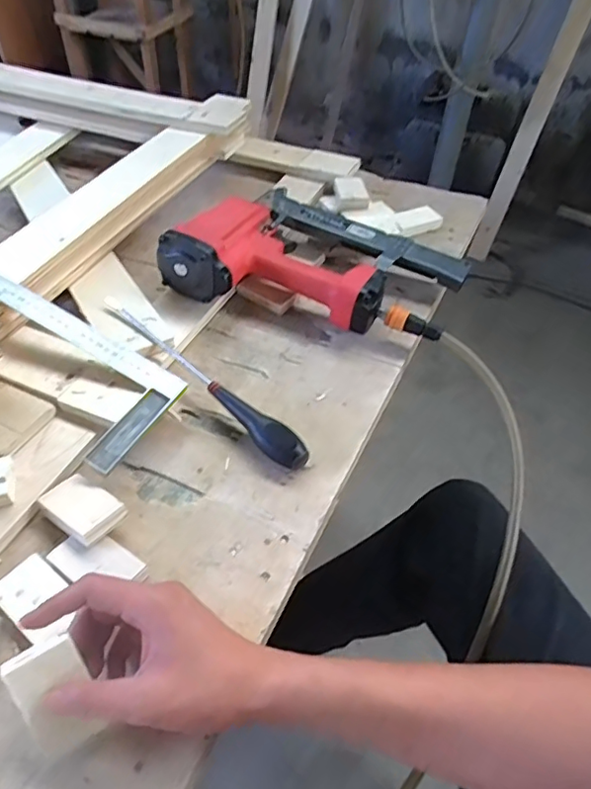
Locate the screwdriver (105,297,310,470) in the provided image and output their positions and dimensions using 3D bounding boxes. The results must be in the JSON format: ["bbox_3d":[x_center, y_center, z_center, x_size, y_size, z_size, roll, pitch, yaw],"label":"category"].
[{"bbox_3d":[-0.110,-0.018,0.589,0.313,0.026,0.031,35,55,25],"label":"screwdriver"}]

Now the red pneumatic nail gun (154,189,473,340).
[{"bbox_3d":[0.031,-0.176,0.707,0.348,0.078,0.203,15,48,10],"label":"red pneumatic nail gun"}]

